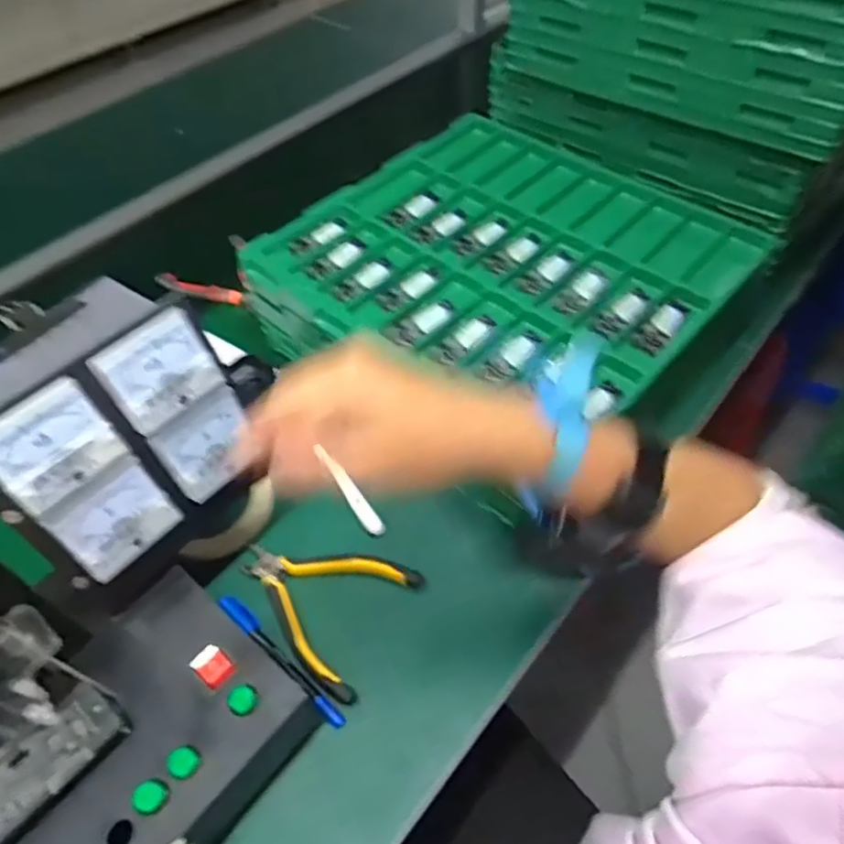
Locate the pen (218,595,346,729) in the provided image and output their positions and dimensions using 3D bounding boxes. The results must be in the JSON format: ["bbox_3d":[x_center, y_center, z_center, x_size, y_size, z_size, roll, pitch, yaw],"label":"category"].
[{"bbox_3d":[-0.108,0.178,0.462,0.137,0.010,0.013,35,61,24],"label":"pen"}]

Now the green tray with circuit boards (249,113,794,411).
[{"bbox_3d":[0.091,-0.169,0.630,0.404,0.056,0.436,35,61,25],"label":"green tray with circuit boards"}]

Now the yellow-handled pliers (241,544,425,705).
[{"bbox_3d":[-0.086,0.140,0.487,0.136,0.019,0.107,23,57,18],"label":"yellow-handled pliers"}]

